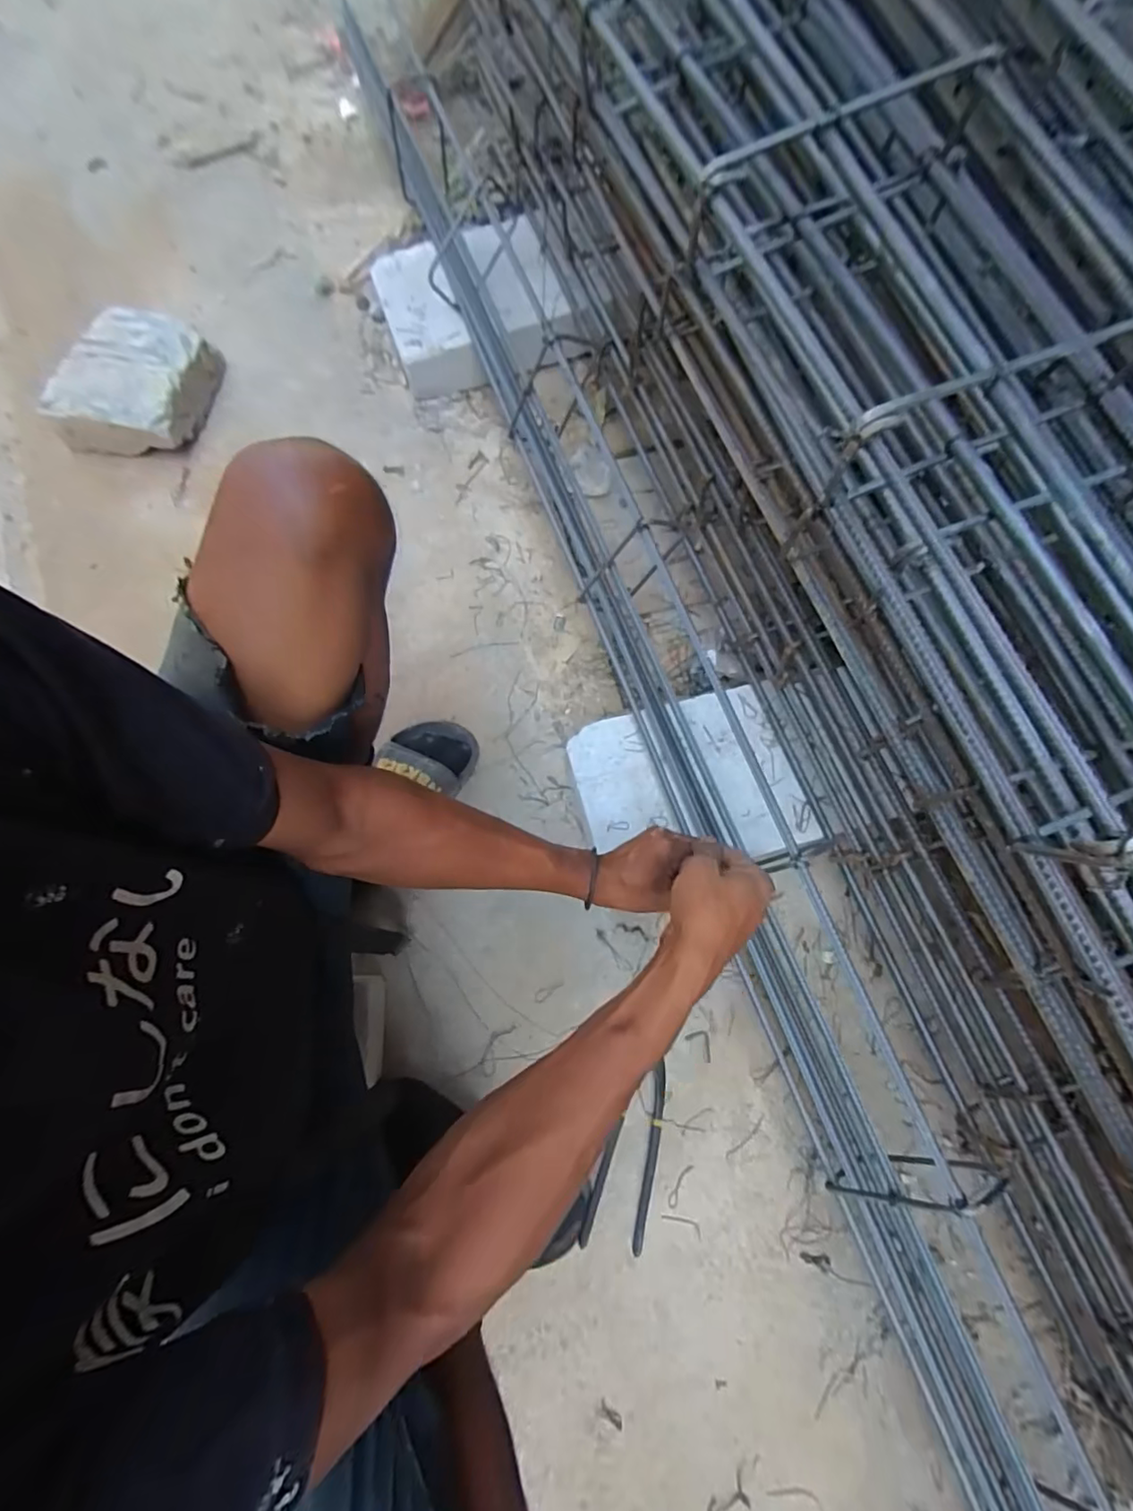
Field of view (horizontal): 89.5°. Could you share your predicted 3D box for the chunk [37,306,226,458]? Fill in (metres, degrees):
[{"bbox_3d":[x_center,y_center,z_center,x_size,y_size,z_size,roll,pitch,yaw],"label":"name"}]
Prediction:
[{"bbox_3d":[-0.612,-0.535,0.821,0.199,0.085,0.199,1,79,-6],"label":"chunk"}]

